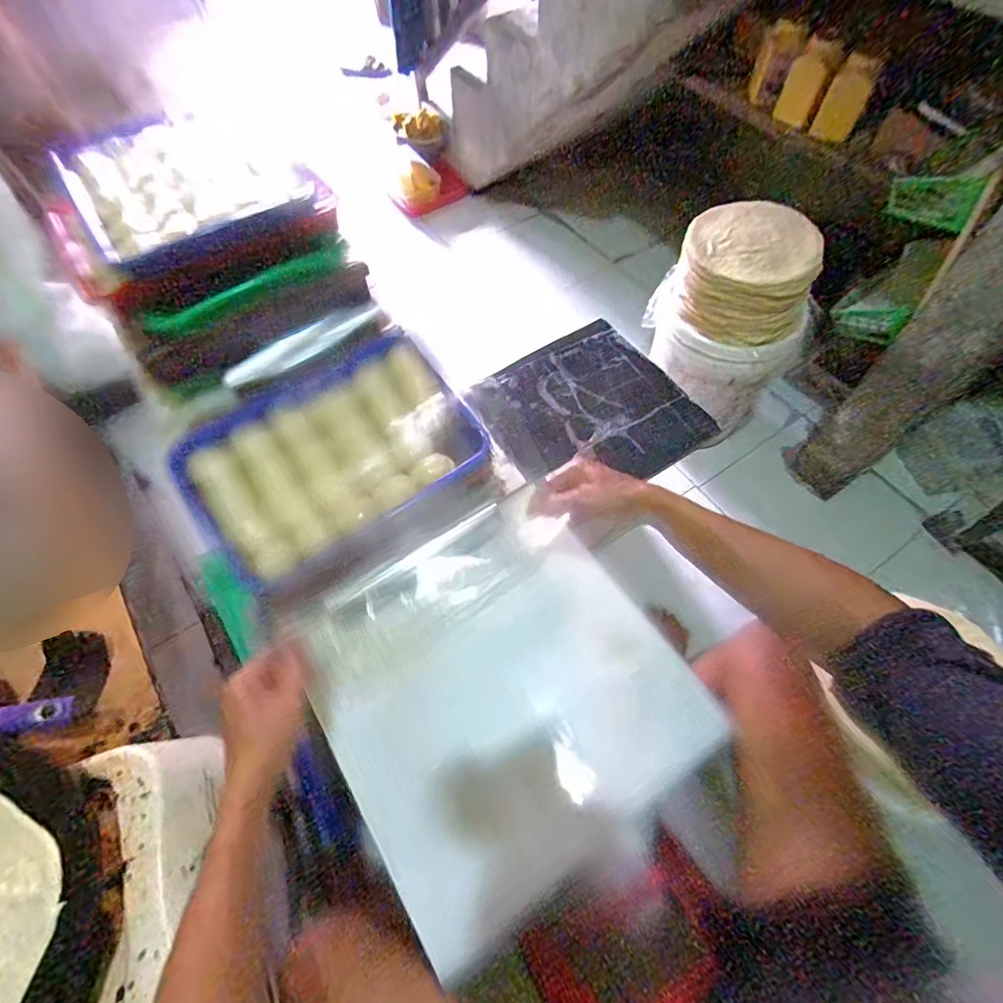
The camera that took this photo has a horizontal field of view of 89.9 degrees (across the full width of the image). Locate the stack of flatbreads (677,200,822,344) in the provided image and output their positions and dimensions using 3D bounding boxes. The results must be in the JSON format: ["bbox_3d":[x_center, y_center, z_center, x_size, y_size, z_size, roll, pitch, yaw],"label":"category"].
[{"bbox_3d":[0.469,-0.449,0.960,0.255,0.167,0.206,25,66,15],"label":"stack of flatbreads"}]

